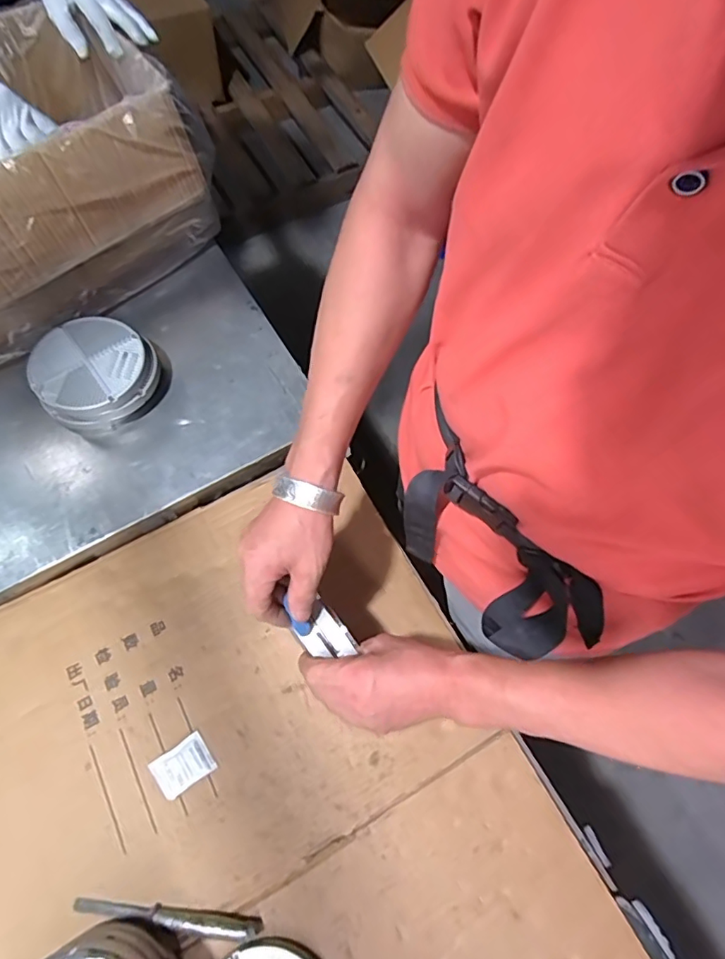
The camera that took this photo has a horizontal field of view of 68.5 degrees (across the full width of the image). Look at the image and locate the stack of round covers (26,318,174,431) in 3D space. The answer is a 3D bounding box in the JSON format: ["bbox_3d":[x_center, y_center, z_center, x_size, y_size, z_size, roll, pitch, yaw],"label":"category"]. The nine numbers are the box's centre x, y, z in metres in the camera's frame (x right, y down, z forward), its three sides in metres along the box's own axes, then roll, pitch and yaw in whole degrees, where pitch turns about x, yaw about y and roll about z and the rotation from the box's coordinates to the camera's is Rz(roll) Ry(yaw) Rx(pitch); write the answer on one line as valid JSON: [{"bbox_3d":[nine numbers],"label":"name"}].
[{"bbox_3d":[-0.339,-0.140,0.691,0.155,0.060,0.136,-34,72,-13],"label":"stack of round covers"}]

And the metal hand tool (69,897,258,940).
[{"bbox_3d":[-0.189,0.423,0.512,0.180,0.011,0.020,4,66,1],"label":"metal hand tool"}]

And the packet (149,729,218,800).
[{"bbox_3d":[-0.192,0.306,0.569,0.059,0.008,0.044,-33,70,-14],"label":"packet"}]

